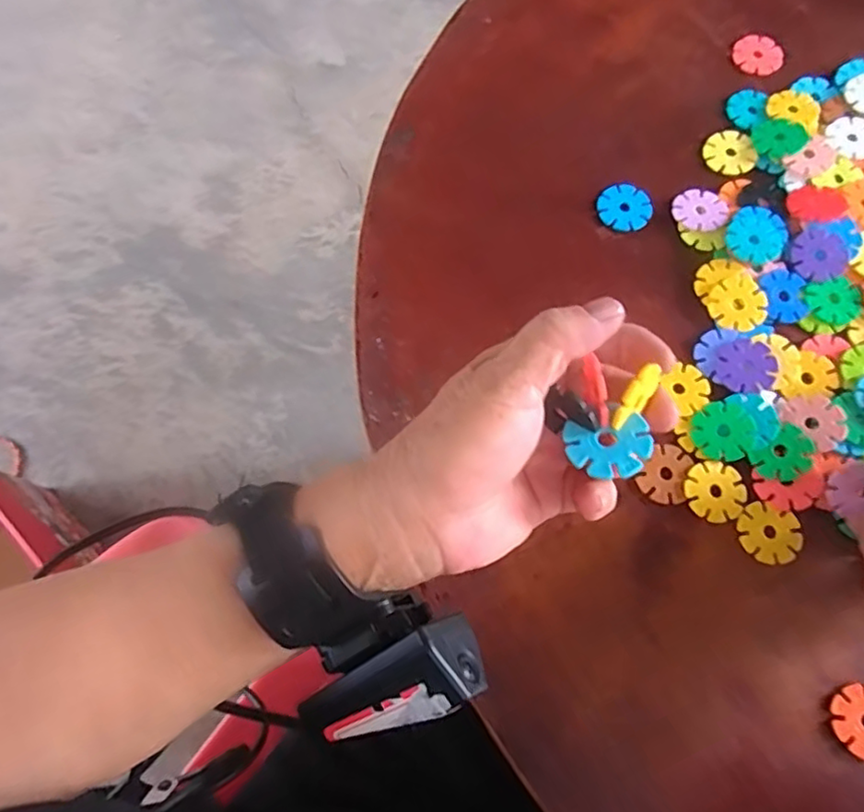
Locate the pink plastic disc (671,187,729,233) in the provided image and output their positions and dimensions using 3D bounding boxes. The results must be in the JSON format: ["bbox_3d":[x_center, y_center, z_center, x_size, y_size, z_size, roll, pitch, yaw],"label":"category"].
[{"bbox_3d":[0.164,-0.120,0.383,0.033,0.004,0.031,-1,68,3],"label":"pink plastic disc"}]

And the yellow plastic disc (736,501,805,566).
[{"bbox_3d":[0.173,0.065,0.320,0.031,0.004,0.030,0,72,1],"label":"yellow plastic disc"}]

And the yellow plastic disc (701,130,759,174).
[{"bbox_3d":[0.188,-0.161,0.398,0.031,0.004,0.031,0,72,1],"label":"yellow plastic disc"}]

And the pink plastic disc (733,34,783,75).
[{"bbox_3d":[0.221,-0.238,0.424,0.032,0.004,0.031,0,72,1],"label":"pink plastic disc"}]

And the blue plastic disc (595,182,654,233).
[{"bbox_3d":[0.119,-0.122,0.385,0.033,0.004,0.032,0,72,1],"label":"blue plastic disc"}]

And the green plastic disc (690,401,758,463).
[{"bbox_3d":[0.155,0.013,0.334,0.031,0.005,0.031,0,72,1],"label":"green plastic disc"}]

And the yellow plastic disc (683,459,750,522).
[{"bbox_3d":[0.148,0.044,0.325,0.031,0.004,0.031,0,72,1],"label":"yellow plastic disc"}]

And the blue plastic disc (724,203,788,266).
[{"bbox_3d":[0.192,-0.102,0.370,0.042,0.004,0.035,-31,74,-12],"label":"blue plastic disc"}]

